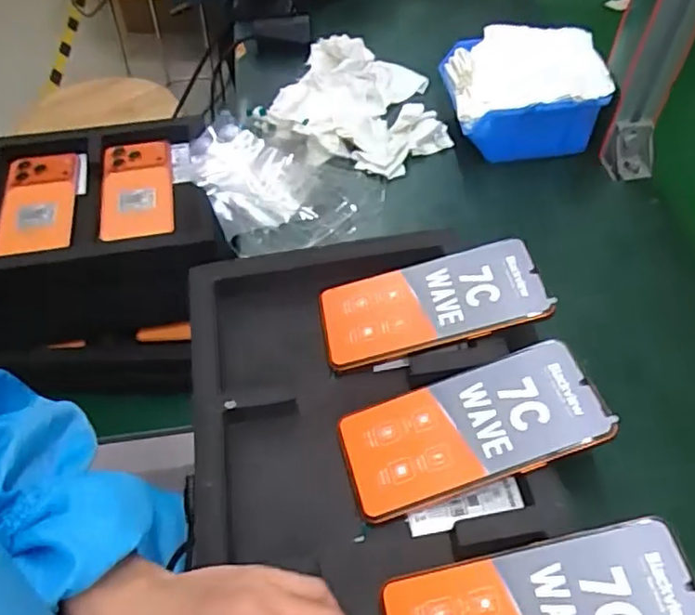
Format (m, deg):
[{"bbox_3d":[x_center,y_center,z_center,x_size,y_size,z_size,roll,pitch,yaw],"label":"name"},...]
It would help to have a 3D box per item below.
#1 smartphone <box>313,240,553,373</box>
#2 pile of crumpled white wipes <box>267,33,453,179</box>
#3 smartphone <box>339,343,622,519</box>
[{"bbox_3d":[0.062,-0.003,0.464,0.162,0.011,0.074,-15,52,5],"label":"smartphone"},{"bbox_3d":[0.015,-0.219,0.657,0.180,0.034,0.193,6,53,5],"label":"pile of crumpled white wipes"},{"bbox_3d":[0.078,0.079,0.401,0.161,0.009,0.075,-20,53,2],"label":"smartphone"}]

